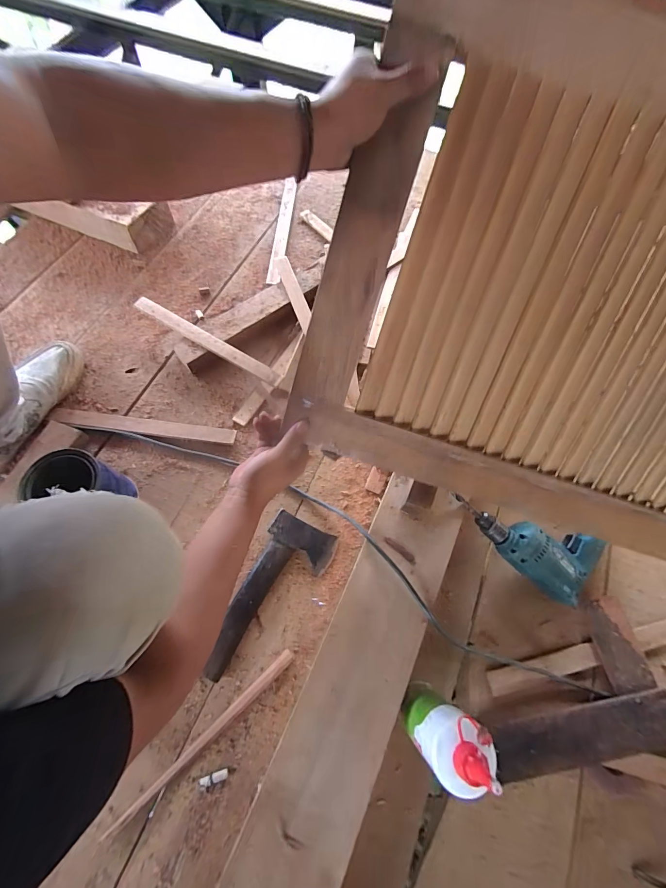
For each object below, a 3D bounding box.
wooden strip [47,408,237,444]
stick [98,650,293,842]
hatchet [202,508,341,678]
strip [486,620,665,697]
[{"bbox_3d":[-0.359,-0.034,0.670,0.345,0.019,0.035,7,68,0],"label":"wooden strip"},{"bbox_3d":[-0.176,0.408,0.492,0.298,0.021,0.015,-39,75,-16],"label":"stick"},{"bbox_3d":[-0.092,0.244,0.554,0.108,0.035,0.252,23,69,7],"label":"hatchet"},{"bbox_3d":[0.420,0.328,0.553,0.372,0.010,0.035,-11,69,-7],"label":"strip"}]

